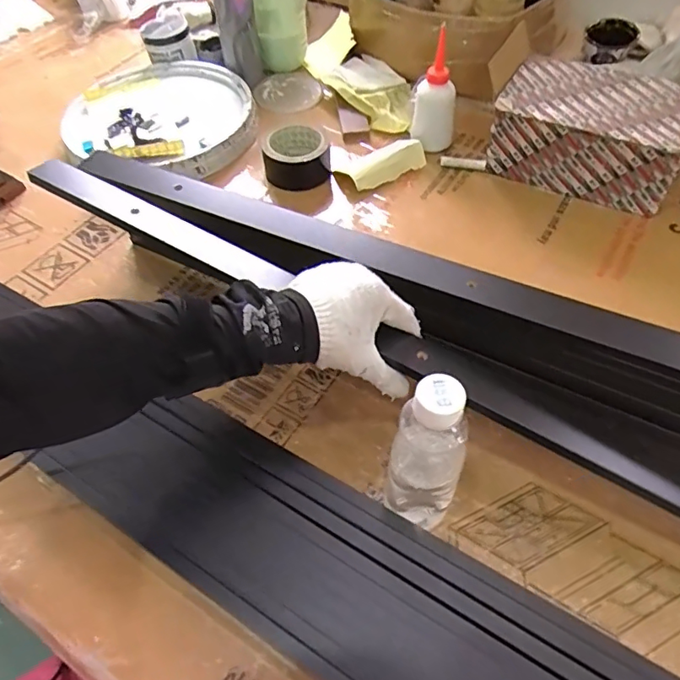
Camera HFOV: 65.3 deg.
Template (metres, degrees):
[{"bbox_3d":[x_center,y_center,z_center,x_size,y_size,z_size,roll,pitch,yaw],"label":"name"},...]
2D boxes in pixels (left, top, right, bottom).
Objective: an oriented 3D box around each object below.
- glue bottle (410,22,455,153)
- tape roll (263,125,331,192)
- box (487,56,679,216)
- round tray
[{"bbox_3d":[0.131,-0.345,0.732,0.058,0.165,0.045,4,54,6],"label":"glue bottle"},{"bbox_3d":[-0.063,-0.262,0.767,0.089,0.066,0.089,-2,54,2],"label":"tape roll"},{"bbox_3d":[0.325,-0.268,0.701,0.221,0.119,0.141,22,58,18],"label":"box"},{"bbox_3d":[-0.267,-0.347,0.823,0.258,0.048,0.254,-2,54,2],"label":"round tray"}]

